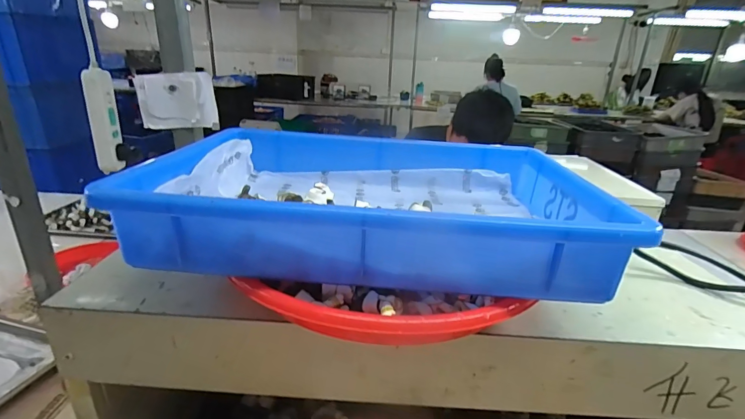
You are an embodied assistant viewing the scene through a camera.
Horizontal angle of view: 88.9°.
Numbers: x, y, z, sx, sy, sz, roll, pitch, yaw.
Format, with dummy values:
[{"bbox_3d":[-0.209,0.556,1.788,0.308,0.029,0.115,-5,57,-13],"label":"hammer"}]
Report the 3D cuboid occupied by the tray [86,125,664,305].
[{"bbox_3d":[-0.001,-0.015,0.352,0.349,0.063,0.245,3,22,2],"label":"tray"}]

